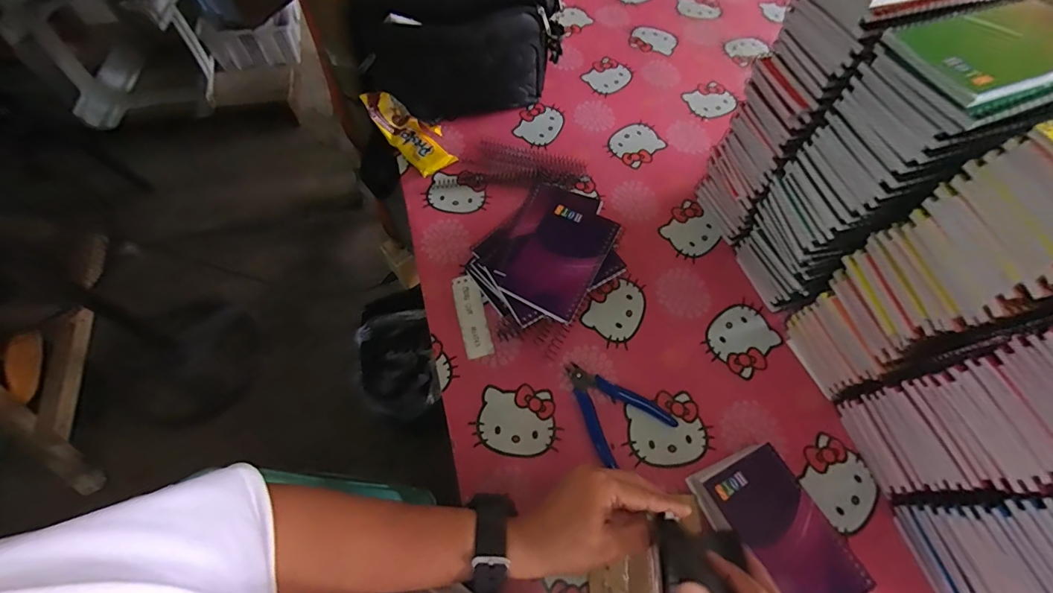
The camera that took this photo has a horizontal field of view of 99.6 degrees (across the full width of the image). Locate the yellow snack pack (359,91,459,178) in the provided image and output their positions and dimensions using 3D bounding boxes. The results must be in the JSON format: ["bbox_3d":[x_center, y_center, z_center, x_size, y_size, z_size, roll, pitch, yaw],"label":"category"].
[{"bbox_3d":[-0.162,-0.235,0.633,0.143,0.042,0.066,46,70,4],"label":"yellow snack pack"}]

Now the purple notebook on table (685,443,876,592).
[{"bbox_3d":[0.224,0.211,0.404,0.081,0.034,0.135,-25,64,-12],"label":"purple notebook on table"}]

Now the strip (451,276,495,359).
[{"bbox_3d":[-0.066,0.023,0.526,0.031,0.004,0.108,-15,62,-7],"label":"strip"}]

